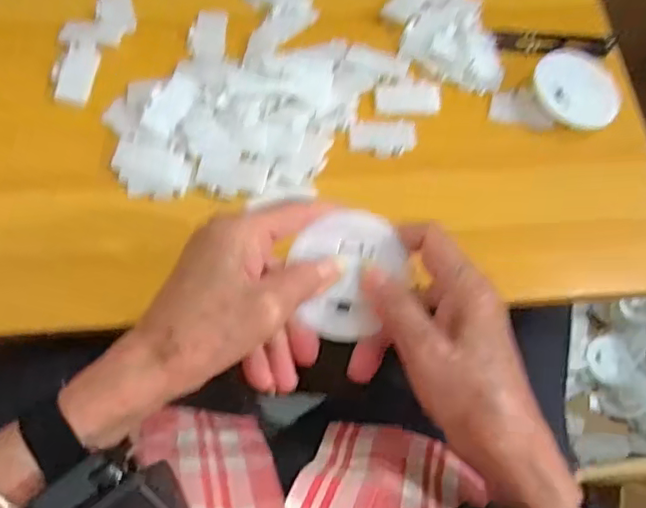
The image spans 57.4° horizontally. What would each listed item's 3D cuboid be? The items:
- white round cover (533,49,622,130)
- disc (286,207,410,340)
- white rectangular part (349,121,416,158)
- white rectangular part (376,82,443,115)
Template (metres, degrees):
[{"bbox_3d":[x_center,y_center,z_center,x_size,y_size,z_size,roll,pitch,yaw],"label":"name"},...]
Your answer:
[{"bbox_3d":[0.188,-0.121,0.437,0.064,0.014,0.065,0,66,0],"label":"white round cover"},{"bbox_3d":[0.011,0.010,0.320,0.059,0.008,0.069,26,87,0],"label":"disc"},{"bbox_3d":[0.044,-0.084,0.429,0.048,0.004,0.030,-4,66,-2],"label":"white rectangular part"},{"bbox_3d":[0.064,-0.117,0.443,0.048,0.004,0.027,-1,66,-1],"label":"white rectangular part"}]

